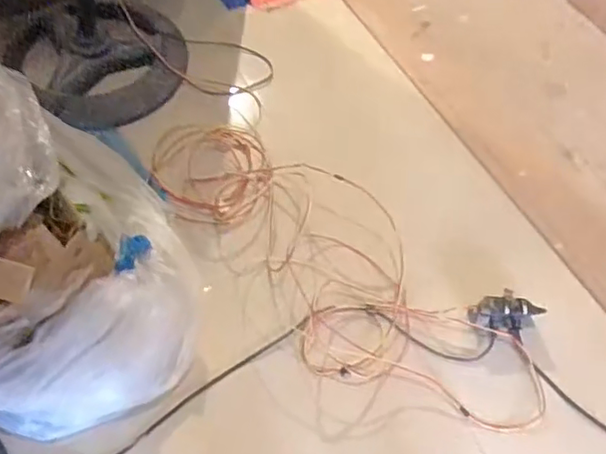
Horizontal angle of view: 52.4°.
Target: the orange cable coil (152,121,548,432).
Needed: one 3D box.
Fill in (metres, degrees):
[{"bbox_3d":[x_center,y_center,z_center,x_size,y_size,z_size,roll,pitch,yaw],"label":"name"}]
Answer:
[{"bbox_3d":[0.007,0.040,1.150,0.288,0.076,0.779,-37,66,-25],"label":"orange cable coil"}]

